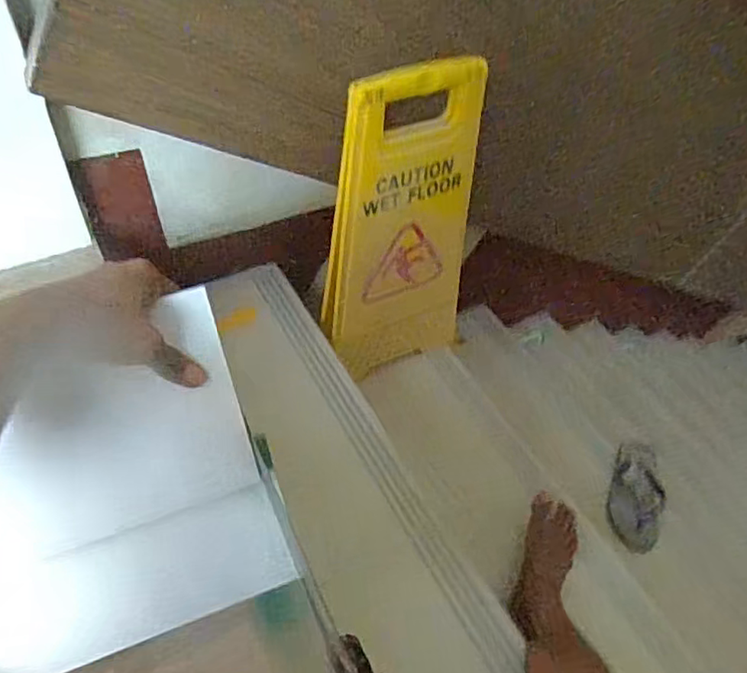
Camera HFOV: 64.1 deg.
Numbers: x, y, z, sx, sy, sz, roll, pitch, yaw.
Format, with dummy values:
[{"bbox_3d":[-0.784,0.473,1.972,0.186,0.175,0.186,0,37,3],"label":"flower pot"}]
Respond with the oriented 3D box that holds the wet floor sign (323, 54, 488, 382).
[{"bbox_3d":[0.048,-0.157,0.987,0.267,0.552,0.070,-16,53,-18],"label":"wet floor sign"}]

